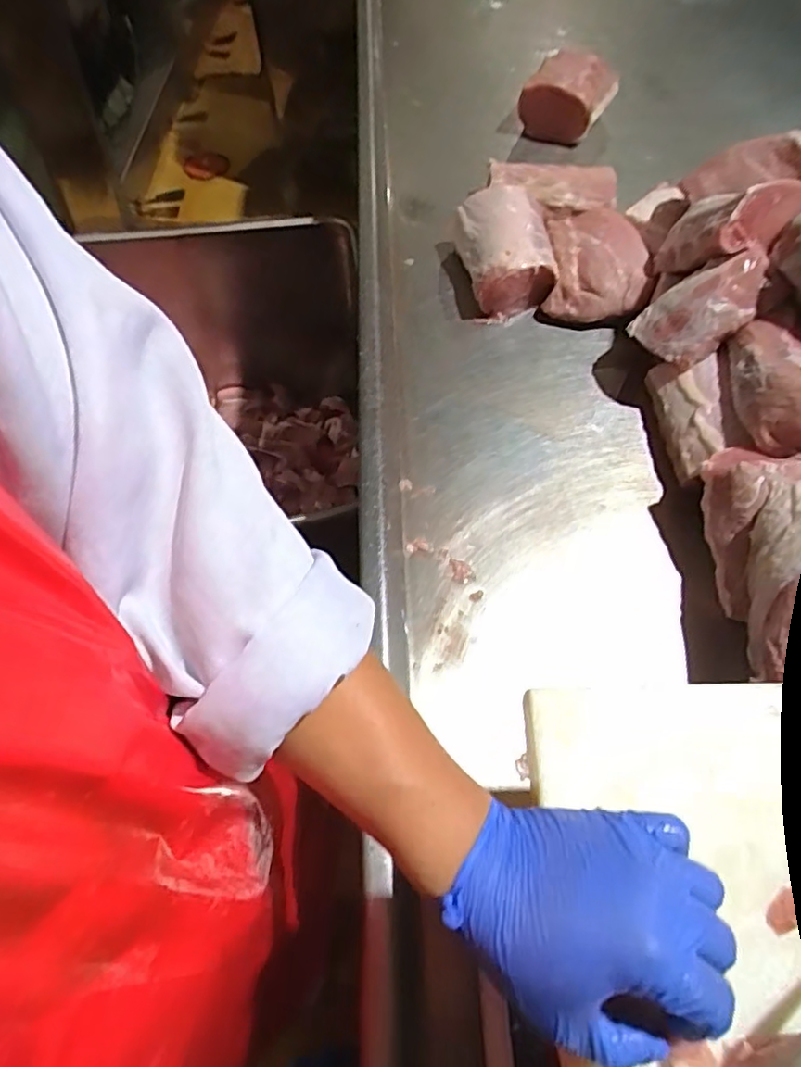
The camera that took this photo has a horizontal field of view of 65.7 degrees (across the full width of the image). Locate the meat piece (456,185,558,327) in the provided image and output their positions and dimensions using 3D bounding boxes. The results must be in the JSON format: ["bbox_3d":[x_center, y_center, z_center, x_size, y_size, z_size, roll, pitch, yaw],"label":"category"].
[{"bbox_3d":[0.137,-0.372,0.819,0.116,0.077,0.182,-4,60,-3],"label":"meat piece"}]

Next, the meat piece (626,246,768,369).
[{"bbox_3d":[0.332,-0.253,0.684,0.129,0.067,0.091,-30,64,-17],"label":"meat piece"}]

